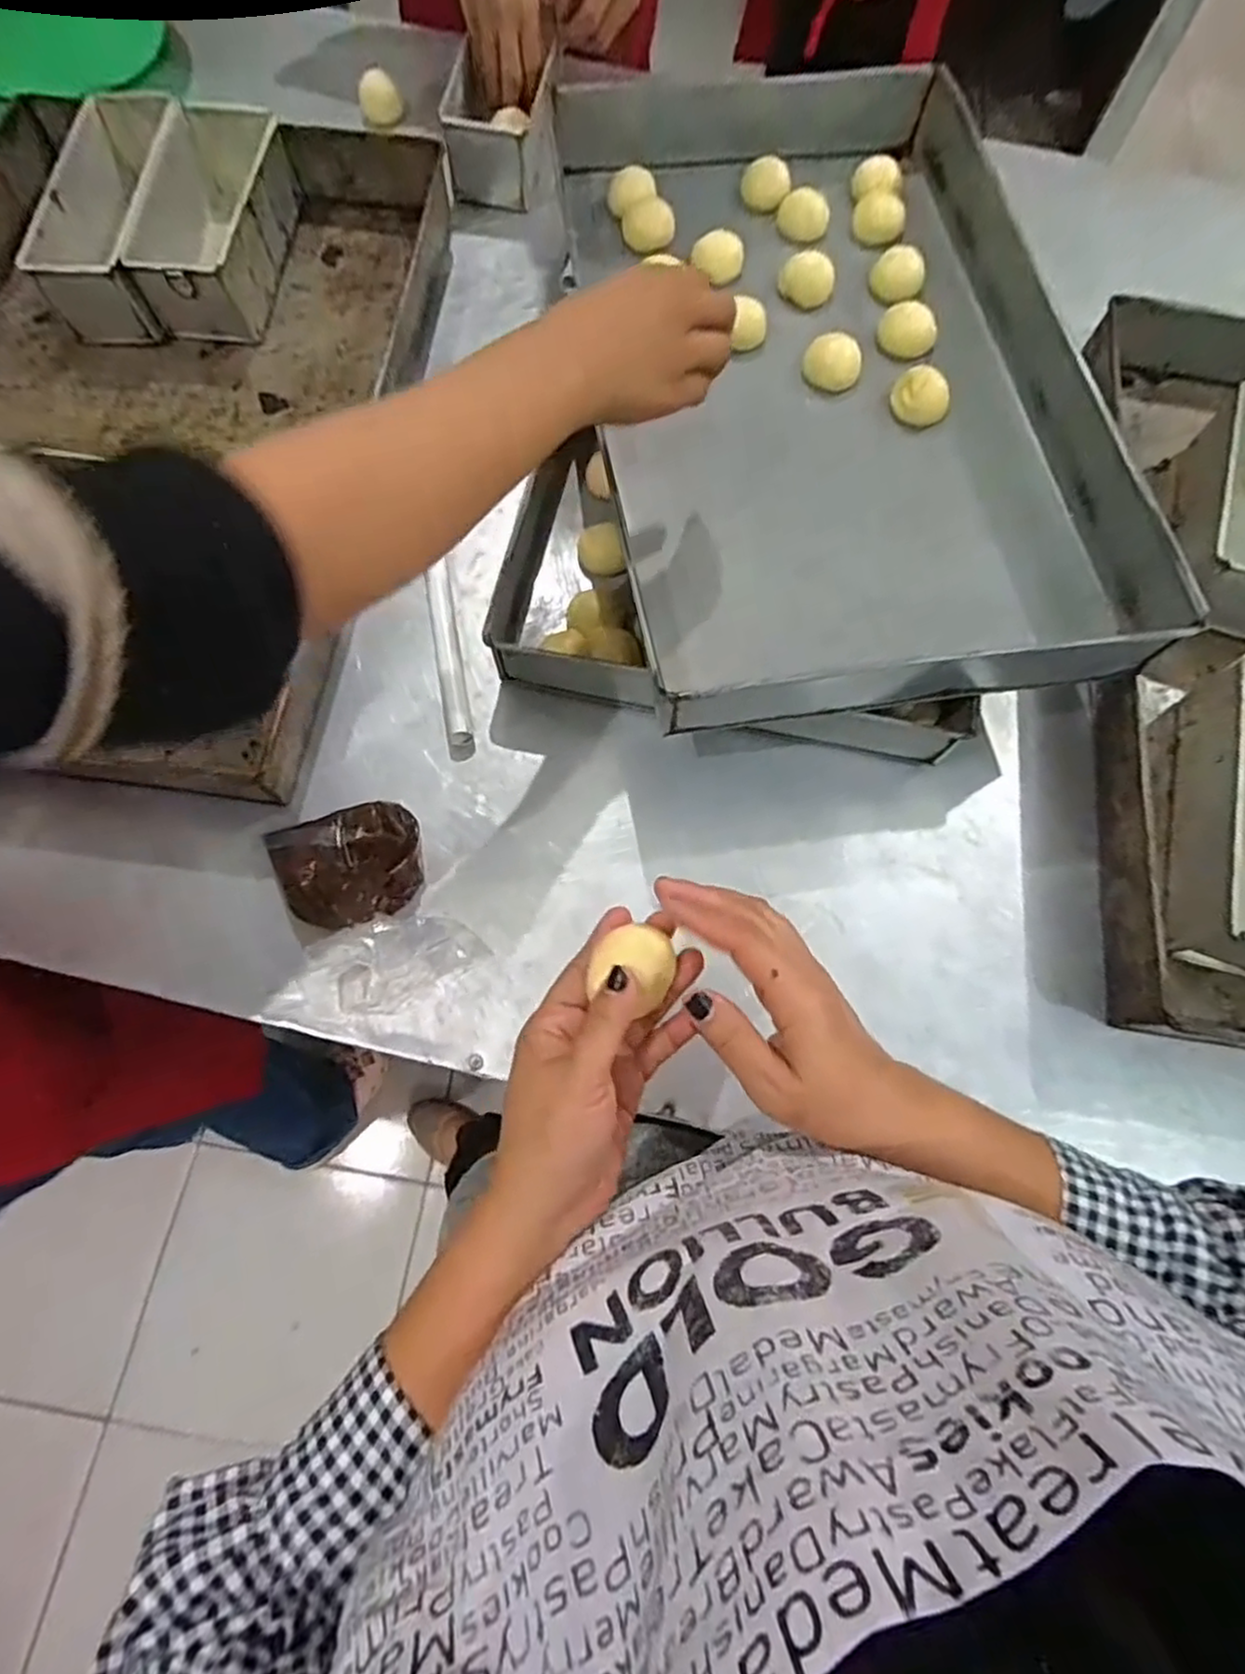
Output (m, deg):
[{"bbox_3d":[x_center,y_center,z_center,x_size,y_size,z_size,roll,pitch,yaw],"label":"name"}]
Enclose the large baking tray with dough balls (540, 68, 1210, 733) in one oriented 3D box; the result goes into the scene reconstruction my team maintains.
[{"bbox_3d":[0.150,-0.397,0.588,0.367,0.078,0.646,-7,71,-4],"label":"large baking tray with dough balls"}]

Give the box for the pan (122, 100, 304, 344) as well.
[{"bbox_3d":[-0.373,-0.572,0.665,0.101,0.067,0.231,6,71,1],"label":"pan"}]

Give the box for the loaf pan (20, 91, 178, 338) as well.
[{"bbox_3d":[-0.463,-0.574,0.662,0.097,0.069,0.244,2,71,-1],"label":"loaf pan"}]

